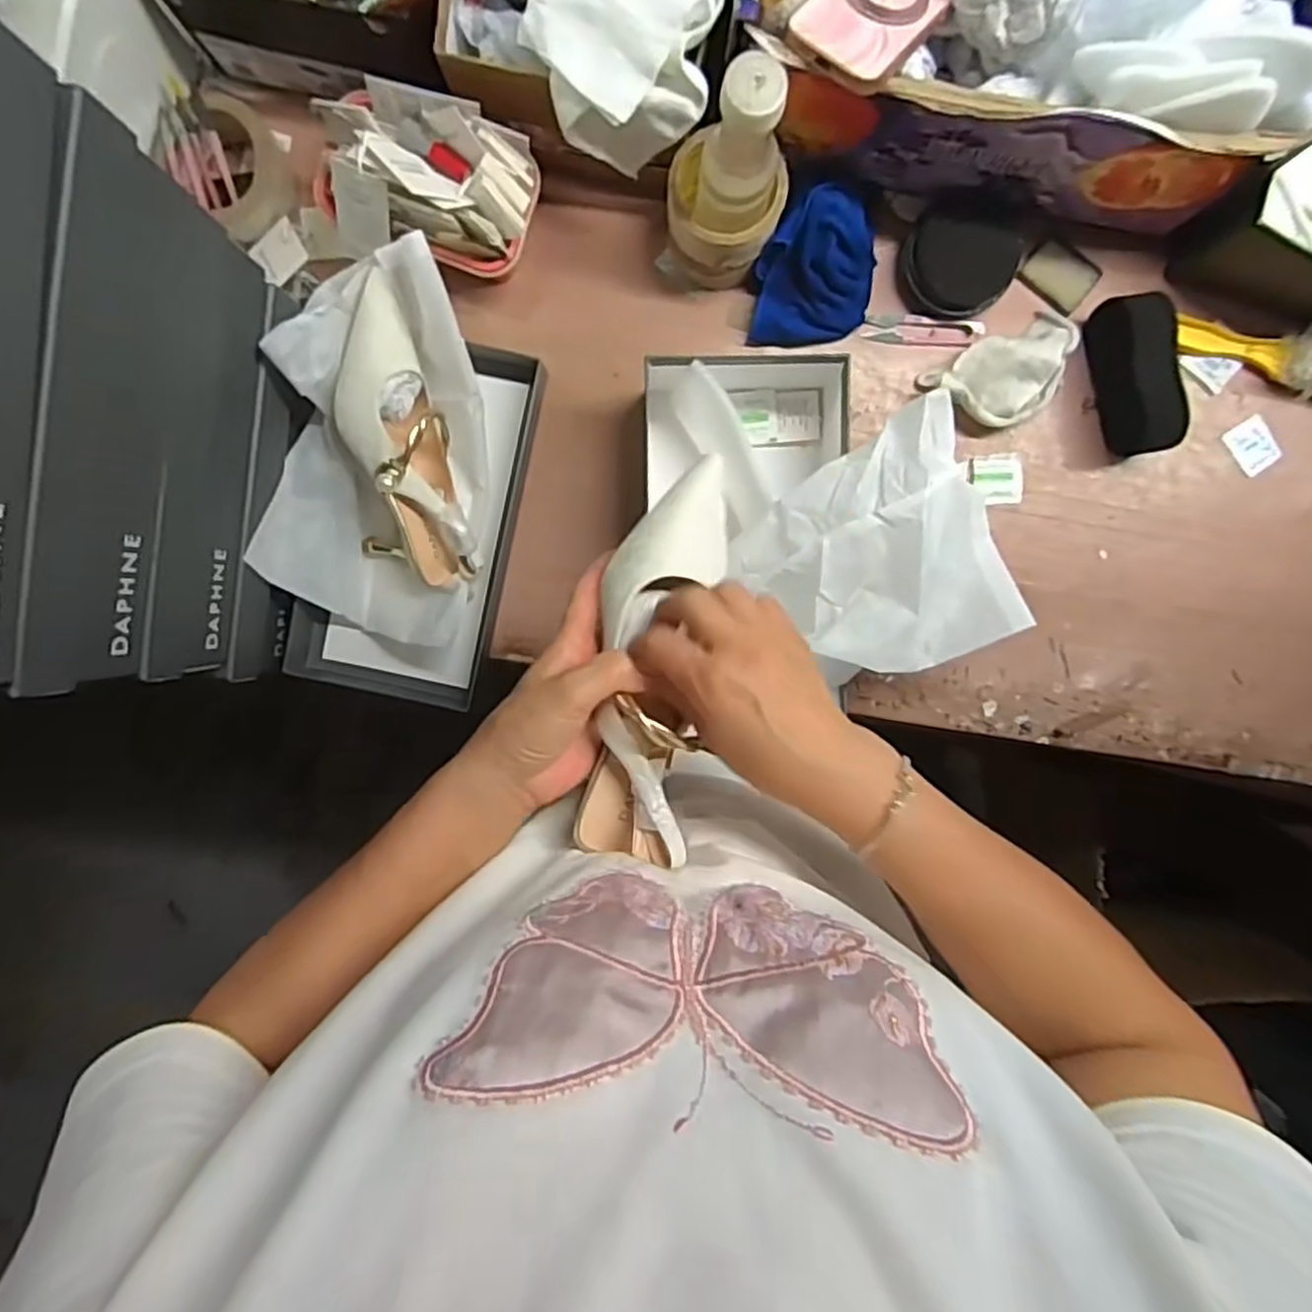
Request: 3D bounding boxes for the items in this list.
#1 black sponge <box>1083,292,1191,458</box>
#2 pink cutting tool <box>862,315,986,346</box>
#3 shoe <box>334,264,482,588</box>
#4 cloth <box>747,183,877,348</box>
[{"bbox_3d":[0.400,-0.234,0.611,0.033,0.070,0.126,-15,95,1],"label":"black sponge"},{"bbox_3d":[0.232,-0.283,0.633,0.098,0.009,0.027,3,95,-1],"label":"pink cutting tool"},{"bbox_3d":[-0.216,-0.172,0.598,0.089,0.073,0.231,-12,95,1],"label":"shoe"},{"bbox_3d":[0.134,-0.322,0.600,0.104,0.054,0.110,0,95,-1],"label":"cloth"}]

